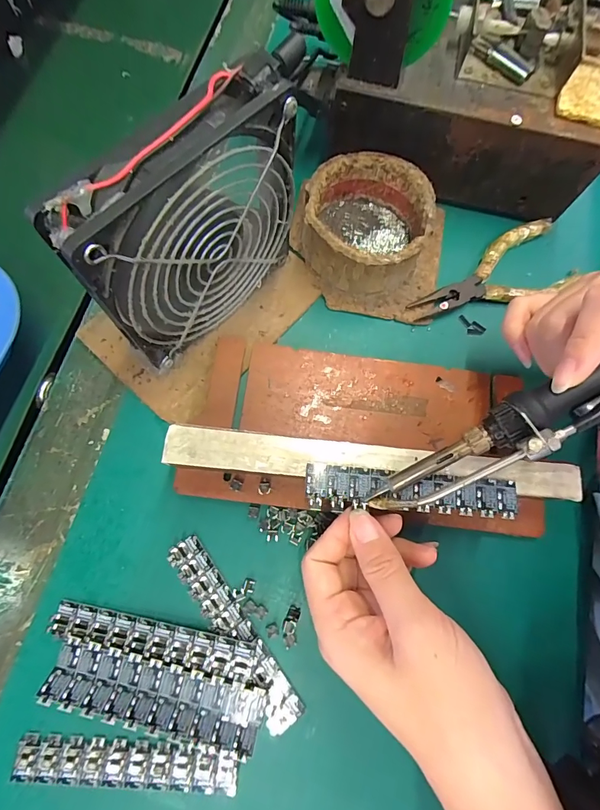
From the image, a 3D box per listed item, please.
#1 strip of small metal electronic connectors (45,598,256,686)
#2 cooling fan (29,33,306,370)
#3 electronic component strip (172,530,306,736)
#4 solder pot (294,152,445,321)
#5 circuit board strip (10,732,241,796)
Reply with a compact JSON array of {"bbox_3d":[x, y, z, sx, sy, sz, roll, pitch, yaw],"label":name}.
[{"bbox_3d":[-0.079,0.125,0.209,0.109,0.007,0.019,11,74,2],"label":"strip of small metal electronic connectors"},{"bbox_3d":[-0.049,-0.083,0.206,0.024,0.129,0.122,42,77,10],"label":"cooling fan"},{"bbox_3d":[-0.037,0.121,0.214,0.019,0.006,0.108,-35,77,-10],"label":"electronic component strip"},{"bbox_3d":[0.049,-0.117,0.265,0.104,0.039,0.098,13,74,3],"label":"solder pot"},{"bbox_3d":[-0.085,0.177,0.195,0.108,0.008,0.021,5,74,0],"label":"circuit board strip"}]

